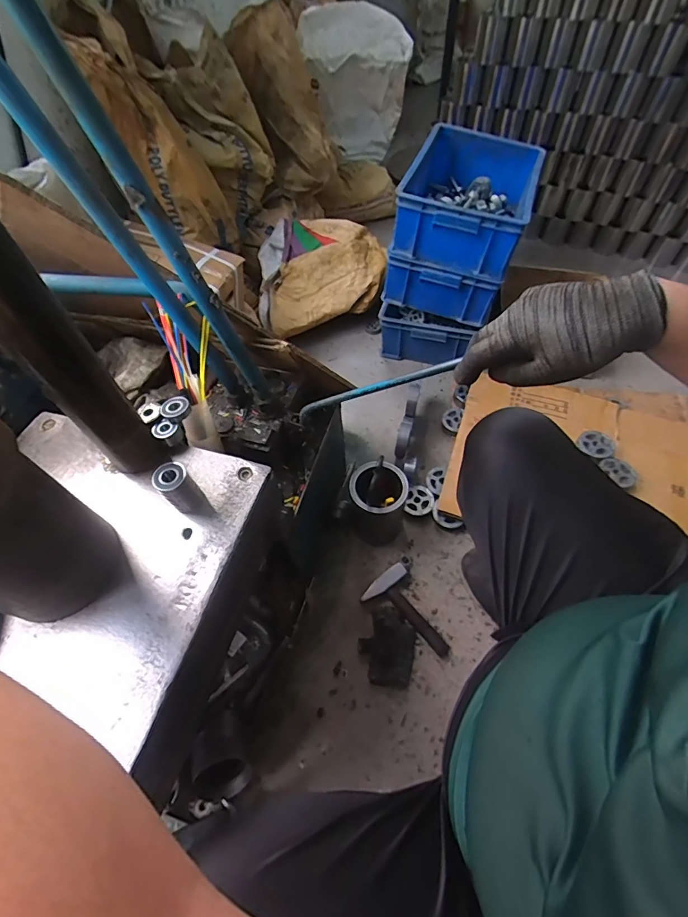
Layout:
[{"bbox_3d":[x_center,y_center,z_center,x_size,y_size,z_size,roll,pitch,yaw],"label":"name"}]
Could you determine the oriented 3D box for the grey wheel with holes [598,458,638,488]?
[{"bbox_3d":[0.618,0.027,0.936,0.067,0.017,0.073,-2,57,2],"label":"grey wheel with holes"}]

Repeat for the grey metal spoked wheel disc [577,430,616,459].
[{"bbox_3d":[0.593,-0.036,0.979,0.075,0.017,0.084,38,67,24],"label":"grey metal spoked wheel disc"}]

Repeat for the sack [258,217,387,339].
[{"bbox_3d":[-0.076,-0.595,1.316,0.431,0.143,0.326,-18,58,-8],"label":"sack"}]

